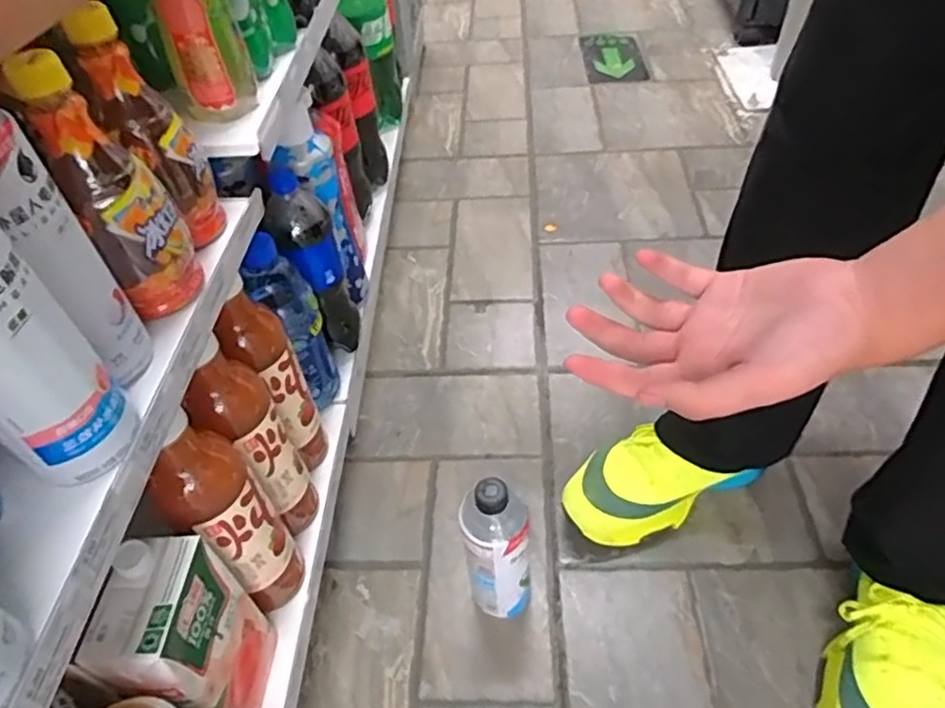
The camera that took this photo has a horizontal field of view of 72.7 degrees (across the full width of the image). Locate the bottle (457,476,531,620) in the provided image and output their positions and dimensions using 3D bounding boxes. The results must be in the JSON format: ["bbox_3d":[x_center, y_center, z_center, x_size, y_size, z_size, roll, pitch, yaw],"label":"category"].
[{"bbox_3d":[0.025,0.202,0.653,0.061,0.228,0.057,-3,48,4],"label":"bottle"}]

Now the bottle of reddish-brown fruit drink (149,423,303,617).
[{"bbox_3d":[-0.211,0.151,0.565,0.069,0.243,0.065,-3,48,3],"label":"bottle of reddish-brown fruit drink"}]

